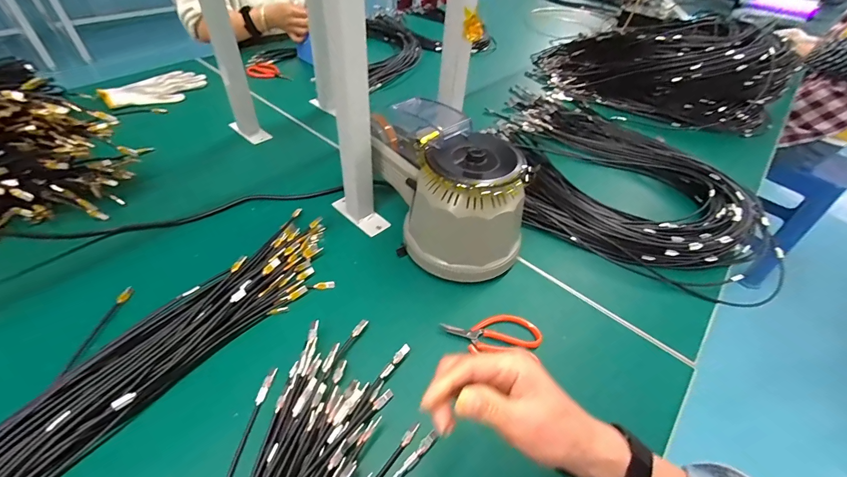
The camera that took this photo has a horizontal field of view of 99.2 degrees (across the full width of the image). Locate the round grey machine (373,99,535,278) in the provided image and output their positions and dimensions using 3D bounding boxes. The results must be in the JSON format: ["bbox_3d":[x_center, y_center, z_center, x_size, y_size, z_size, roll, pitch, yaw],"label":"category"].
[{"bbox_3d":[0.025,-0.076,0.498,0.144,0.146,0.254,-15,49,-19],"label":"round grey machine"}]

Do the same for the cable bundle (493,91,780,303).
[{"bbox_3d":[0.349,-0.153,0.672,0.361,0.047,0.603,4,46,-1],"label":"cable bundle"}]

